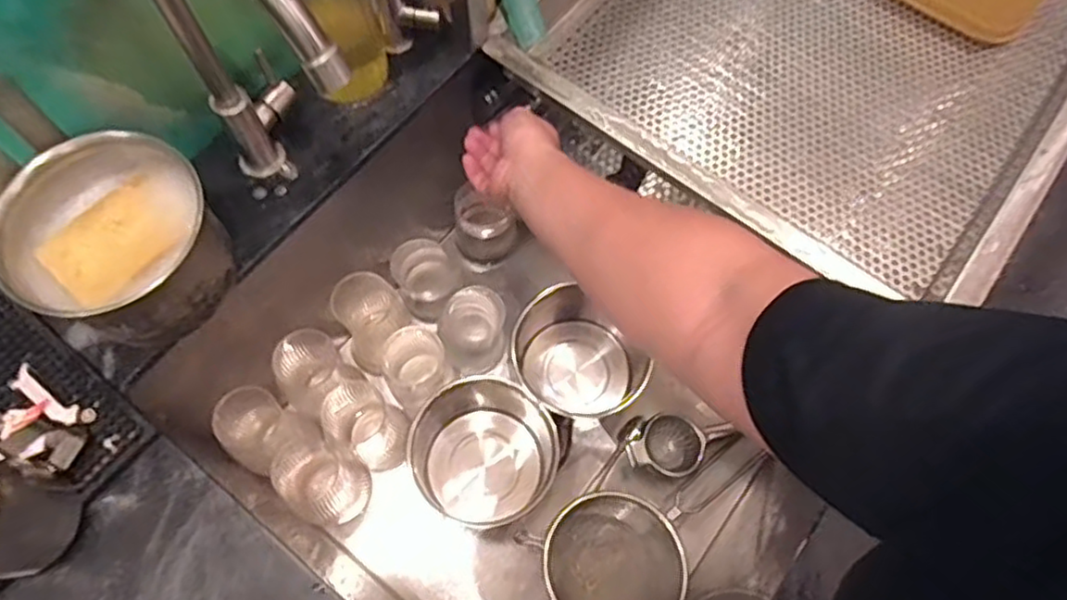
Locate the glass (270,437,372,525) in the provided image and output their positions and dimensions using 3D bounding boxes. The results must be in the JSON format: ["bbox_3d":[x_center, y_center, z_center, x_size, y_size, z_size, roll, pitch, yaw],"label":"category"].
[{"bbox_3d":[-0.233,0.203,0.750,0.083,0.122,0.076,1,68,-1],"label":"glass"}]

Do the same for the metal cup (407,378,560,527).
[{"bbox_3d":[-0.051,0.172,0.767,0.148,0.114,0.140,4,68,0],"label":"metal cup"}]

